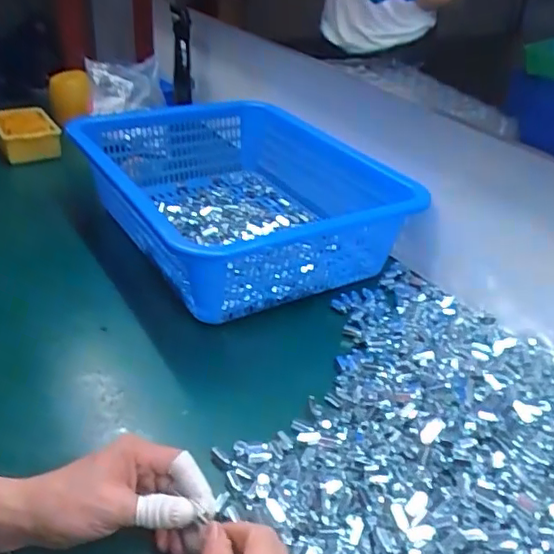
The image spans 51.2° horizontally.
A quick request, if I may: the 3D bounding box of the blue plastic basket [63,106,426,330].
[{"bbox_3d":[-0.075,-0.125,0.826,0.337,0.135,0.438,-18,39,-30],"label":"blue plastic basket"}]

